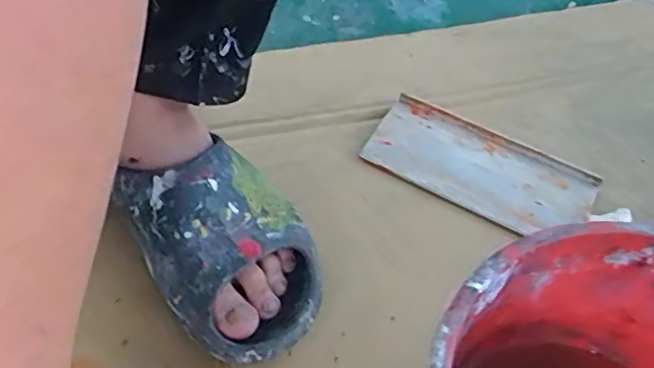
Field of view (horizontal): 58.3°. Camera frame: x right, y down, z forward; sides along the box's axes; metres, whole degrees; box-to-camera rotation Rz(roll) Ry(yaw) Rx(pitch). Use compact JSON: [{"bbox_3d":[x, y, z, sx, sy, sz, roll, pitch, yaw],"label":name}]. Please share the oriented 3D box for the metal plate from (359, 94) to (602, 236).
[{"bbox_3d":[0.141,-0.016,0.543,0.200,0.022,0.087,24,49,15],"label":"metal plate"}]

